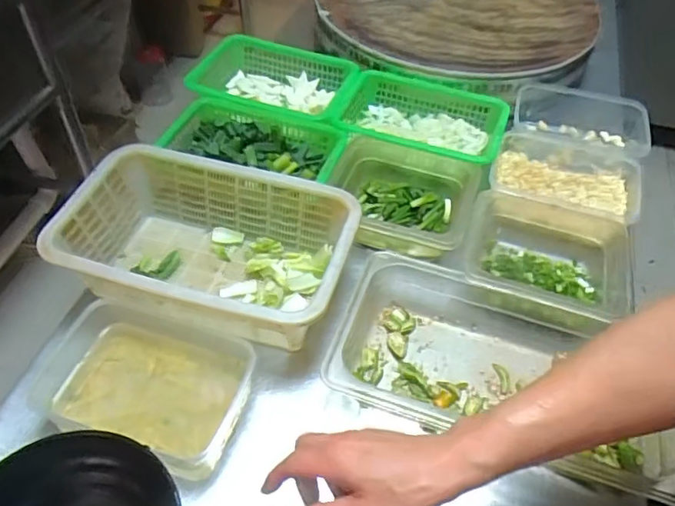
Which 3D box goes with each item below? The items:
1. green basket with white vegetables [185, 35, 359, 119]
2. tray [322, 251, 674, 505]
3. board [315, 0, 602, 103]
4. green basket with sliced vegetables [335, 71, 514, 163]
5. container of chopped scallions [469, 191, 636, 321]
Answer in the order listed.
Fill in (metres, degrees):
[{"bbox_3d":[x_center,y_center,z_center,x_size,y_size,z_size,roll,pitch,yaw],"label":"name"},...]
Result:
[{"bbox_3d":[-0.101,-0.245,0.859,0.230,0.062,0.161,20,51,15],"label":"green basket with white vegetables"},{"bbox_3d":[0.132,0.108,0.559,0.258,0.057,0.152,18,51,13],"label":"tray"},{"bbox_3d":[0.200,-0.441,0.992,0.461,0.066,0.505,-2,49,2],"label":"board"},{"bbox_3d":[0.113,-0.174,0.806,0.233,0.064,0.159,13,50,8],"label":"green basket with sliced vegetables"},{"bbox_3d":[0.233,0.013,0.637,0.170,0.065,0.153,15,50,11],"label":"container of chopped scallions"}]

